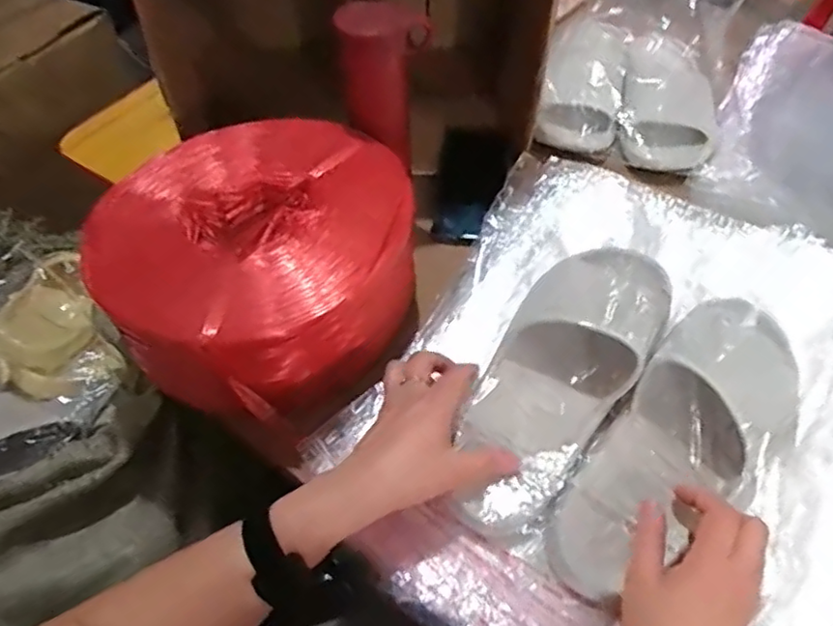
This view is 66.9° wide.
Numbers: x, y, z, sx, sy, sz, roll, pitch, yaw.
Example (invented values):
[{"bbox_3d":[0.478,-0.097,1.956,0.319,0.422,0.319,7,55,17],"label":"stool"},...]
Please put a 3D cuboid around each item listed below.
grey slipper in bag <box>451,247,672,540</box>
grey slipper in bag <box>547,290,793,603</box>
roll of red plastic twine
[{"bbox_3d":[0.115,0.046,0.502,0.104,0.073,0.269,27,74,22],"label":"grey slipper in bag"},{"bbox_3d":[0.195,0.094,0.465,0.263,0.075,0.110,-45,61,-9],"label":"grey slipper in bag"},{"bbox_3d":[-0.134,-0.047,0.595,0.241,0.148,0.247,-2,52,2],"label":"roll of red plastic twine"}]

